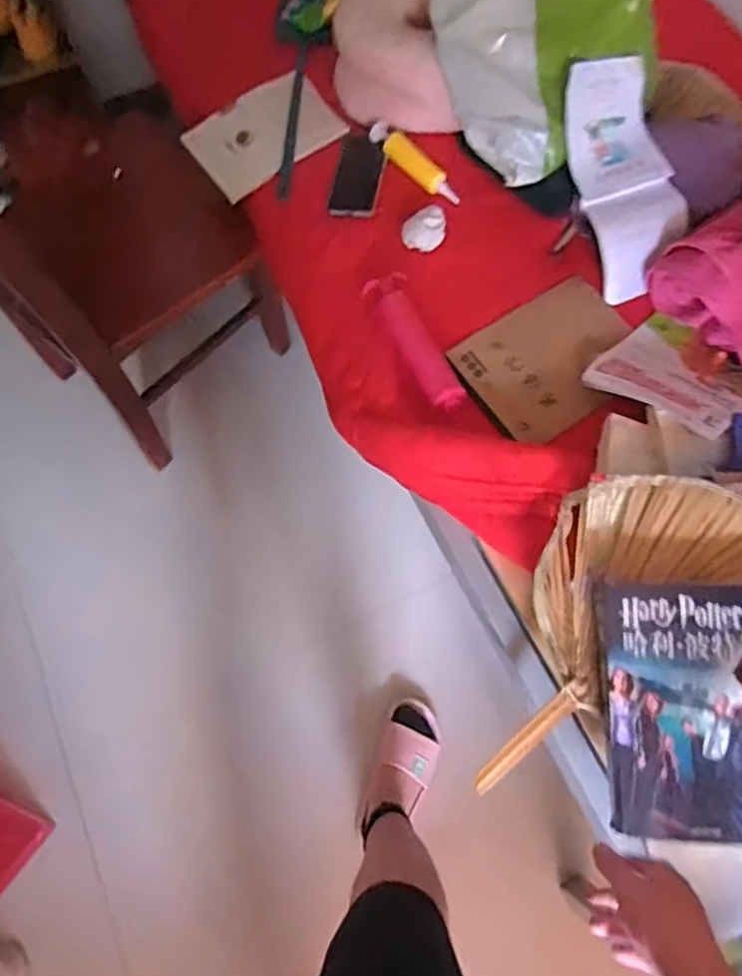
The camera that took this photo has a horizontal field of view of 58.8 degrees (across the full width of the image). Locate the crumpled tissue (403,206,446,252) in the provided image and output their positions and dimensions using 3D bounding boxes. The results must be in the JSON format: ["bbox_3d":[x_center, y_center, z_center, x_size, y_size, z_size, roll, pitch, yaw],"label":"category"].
[{"bbox_3d":[0.078,-0.379,0.959,0.059,0.034,0.055,4,69,2],"label":"crumpled tissue"}]

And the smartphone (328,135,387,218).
[{"bbox_3d":[-0.018,-0.478,1.013,0.074,0.006,0.132,11,84,13],"label":"smartphone"}]

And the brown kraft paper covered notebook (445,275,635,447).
[{"bbox_3d":[0.247,-0.180,0.892,0.248,0.014,0.185,-34,72,-11],"label":"brown kraft paper covered notebook"}]

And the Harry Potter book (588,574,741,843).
[{"bbox_3d":[0.333,0.221,0.675,0.183,0.034,0.249,1,77,9],"label":"Harry Potter book"}]

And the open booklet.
[{"bbox_3d":[0.352,-0.420,0.905,0.134,0.048,0.301,-15,99,-5],"label":"open booklet"}]

